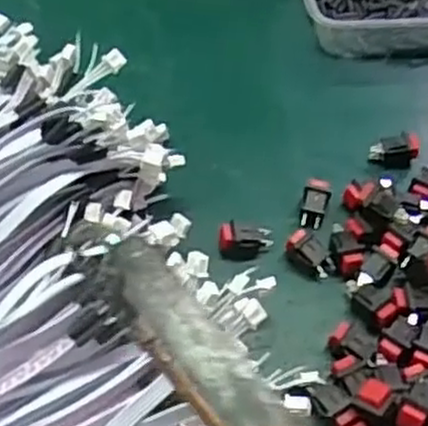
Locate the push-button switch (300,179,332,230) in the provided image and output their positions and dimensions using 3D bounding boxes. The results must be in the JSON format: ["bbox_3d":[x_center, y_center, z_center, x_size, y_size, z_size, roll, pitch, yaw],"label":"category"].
[{"bbox_3d":[0.050,-0.005,0.379,0.013,0.008,0.026,14,70,7],"label":"push-button switch"}]

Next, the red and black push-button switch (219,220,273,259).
[{"bbox_3d":[0.015,0.013,0.367,0.026,0.017,0.011,-2,54,-2],"label":"red and black push-button switch"}]

